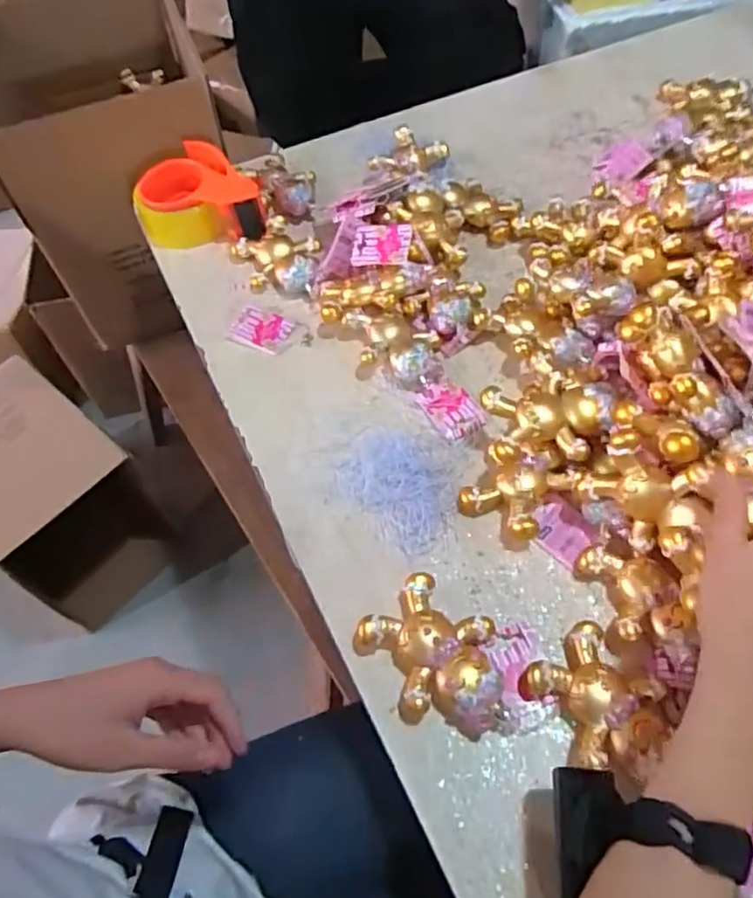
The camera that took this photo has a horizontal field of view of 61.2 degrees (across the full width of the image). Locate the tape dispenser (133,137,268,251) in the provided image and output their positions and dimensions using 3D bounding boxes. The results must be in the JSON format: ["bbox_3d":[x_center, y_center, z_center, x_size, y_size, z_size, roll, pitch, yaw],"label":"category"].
[{"bbox_3d":[-0.202,-0.280,0.709,0.129,0.056,0.119,-19,59,-10],"label":"tape dispenser"}]

